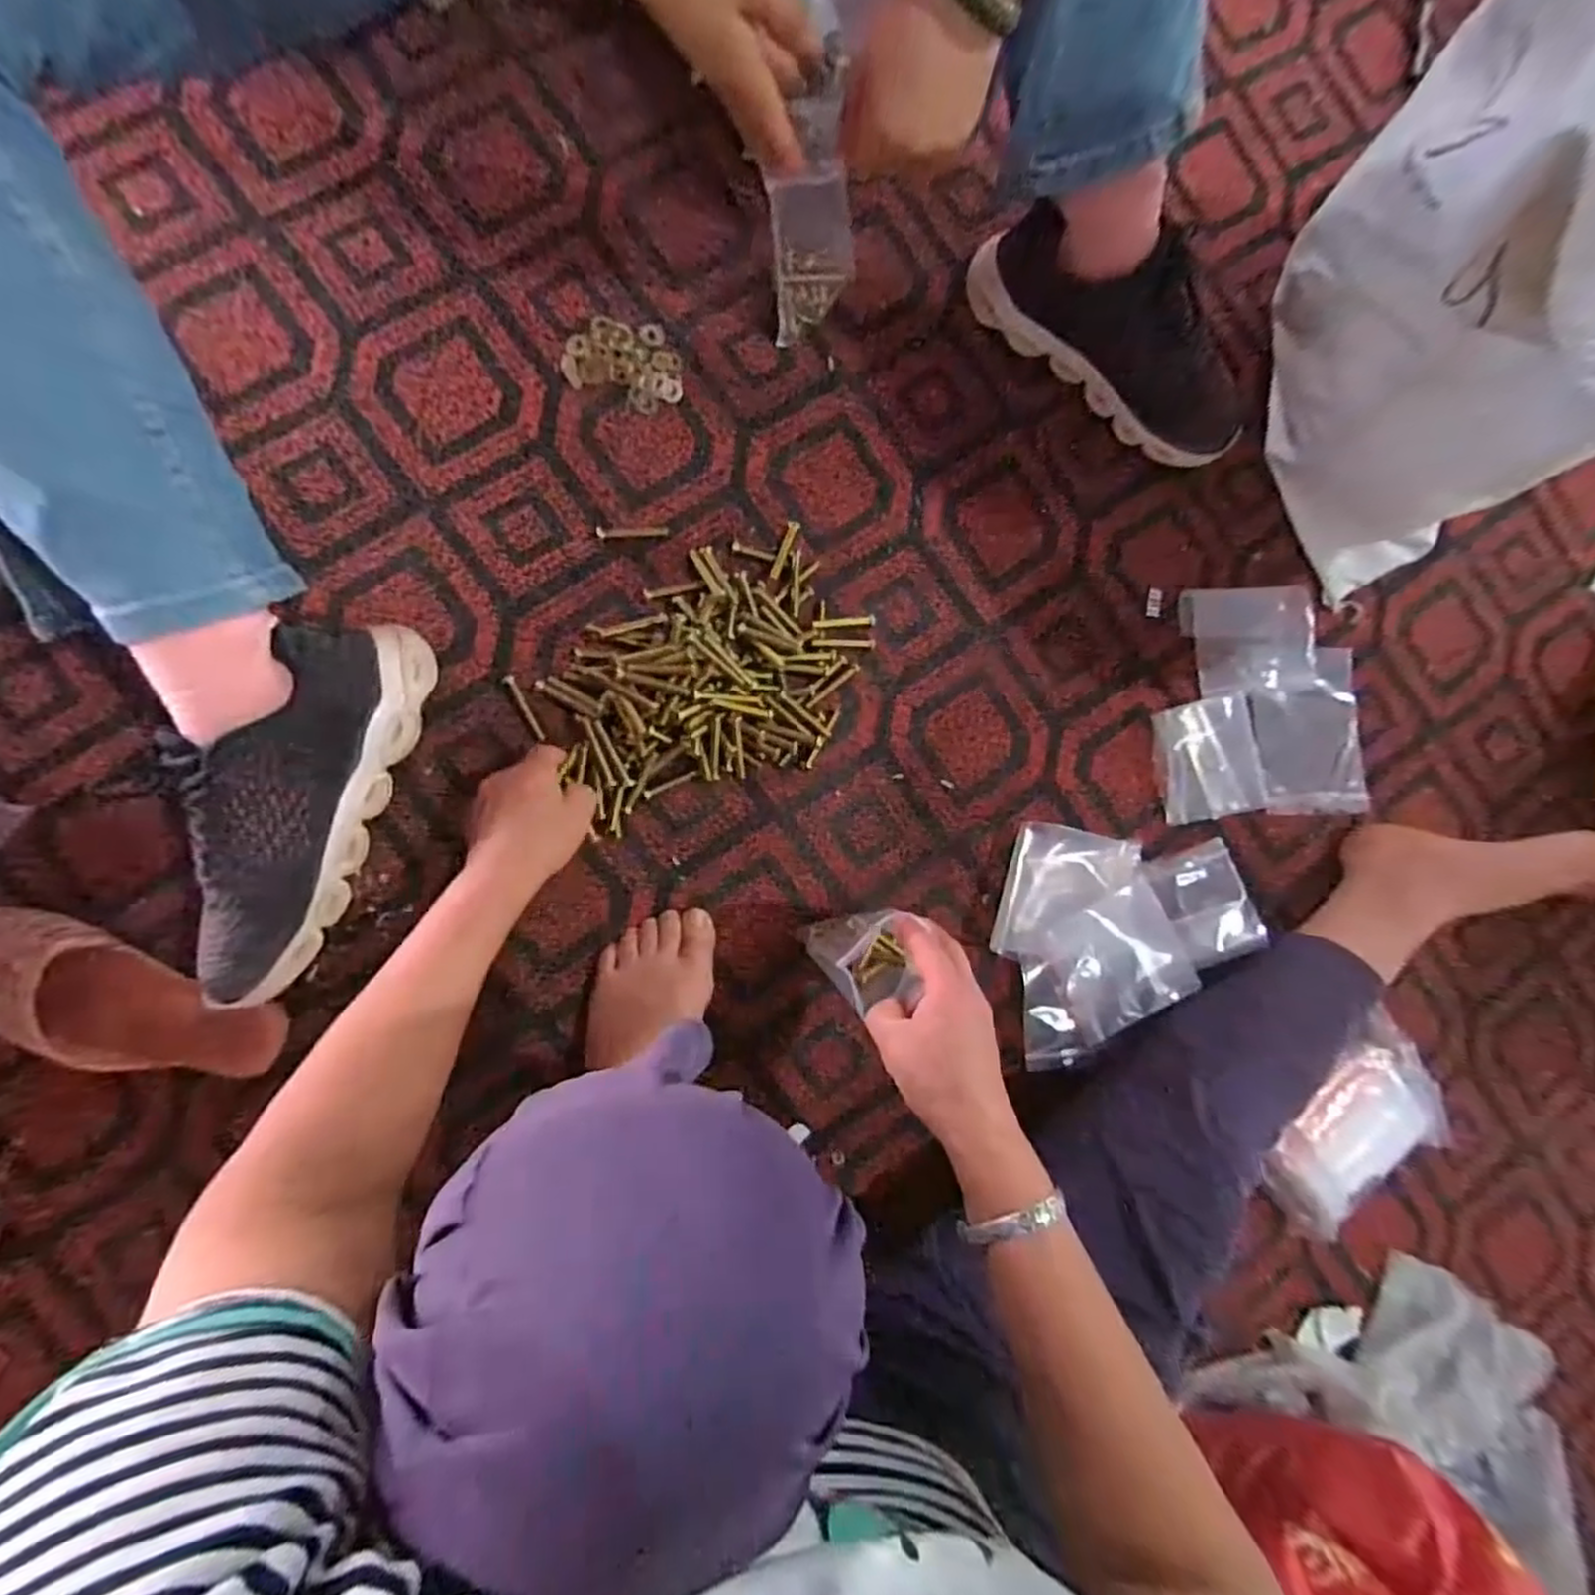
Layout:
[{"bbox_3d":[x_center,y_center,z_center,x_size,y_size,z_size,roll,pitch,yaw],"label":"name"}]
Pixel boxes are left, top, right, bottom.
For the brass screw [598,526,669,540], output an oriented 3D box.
[{"bbox_3d":[-0.126,-0.204,0.550,0.053,0.004,0.009,-3,88,-9],"label":"brass screw"}]

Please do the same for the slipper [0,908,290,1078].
[{"bbox_3d":[-0.448,0.132,0.471,0.206,0.040,0.080,22,85,-7],"label":"slipper"}]

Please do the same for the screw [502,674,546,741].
[{"bbox_3d":[-0.203,-0.067,0.535,0.009,0.006,0.053,-32,93,-8],"label":"screw"}]

